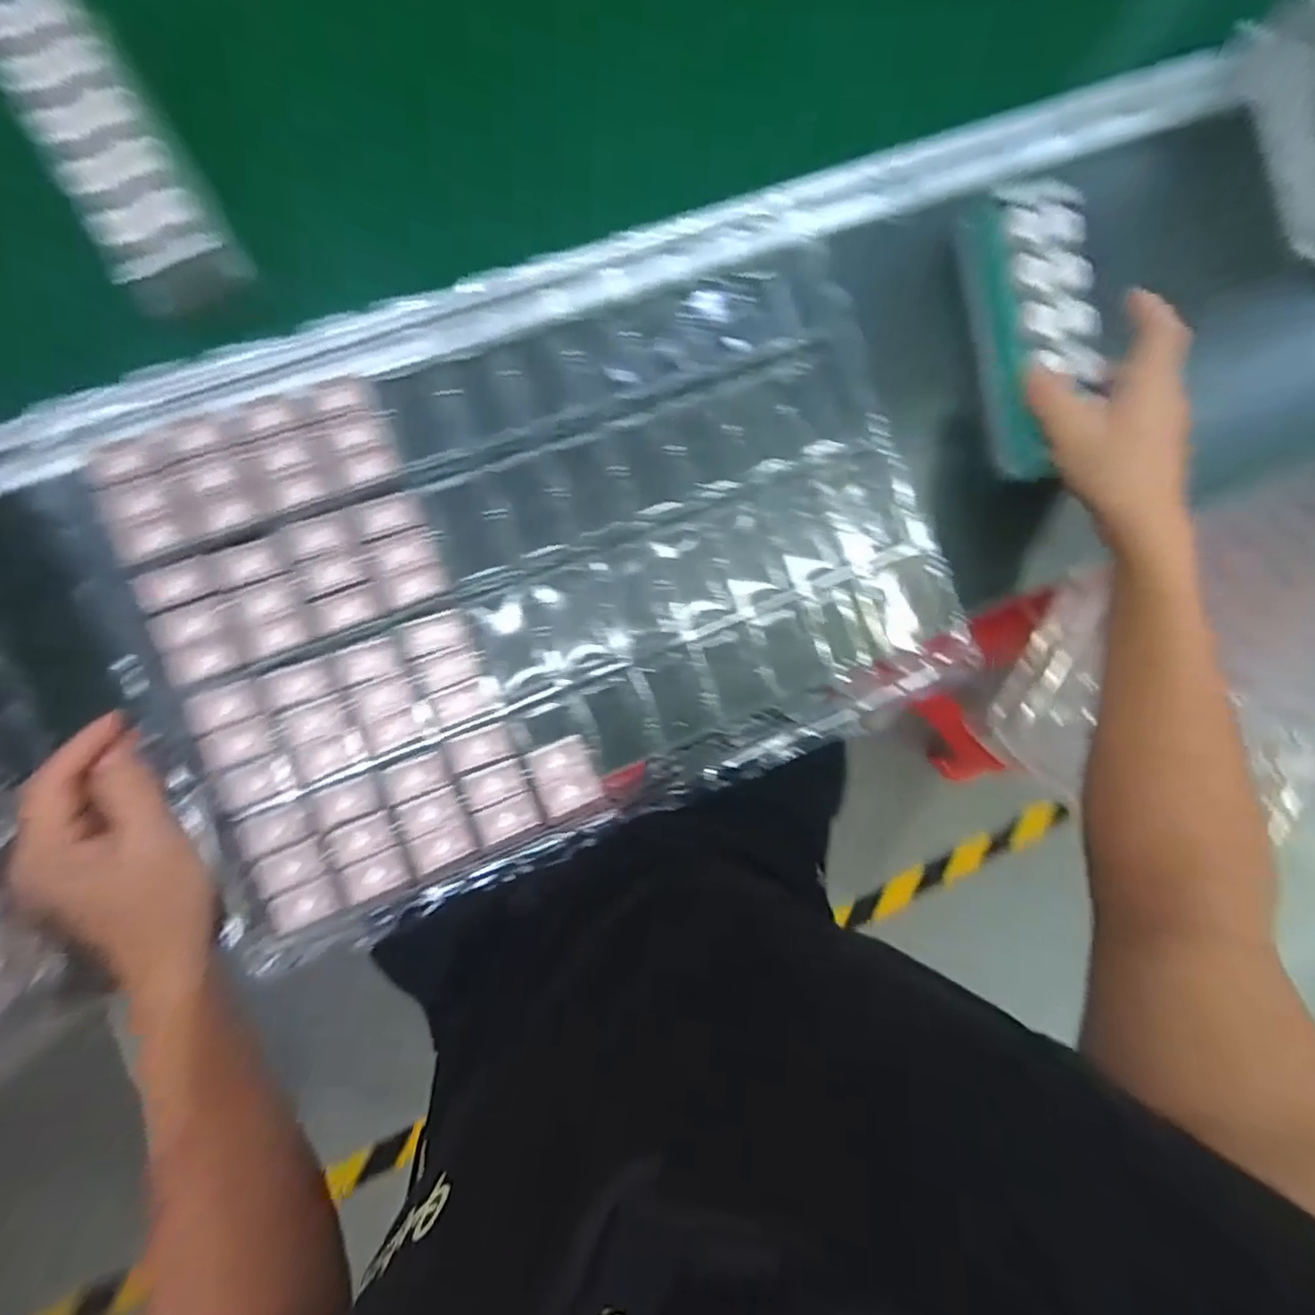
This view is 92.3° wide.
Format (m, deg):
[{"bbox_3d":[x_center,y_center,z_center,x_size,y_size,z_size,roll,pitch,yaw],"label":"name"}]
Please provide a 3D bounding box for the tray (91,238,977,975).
[{"bbox_3d":[-0.063,-0.060,0.404,0.483,0.031,0.327,-22,93,-7],"label":"tray"}]

